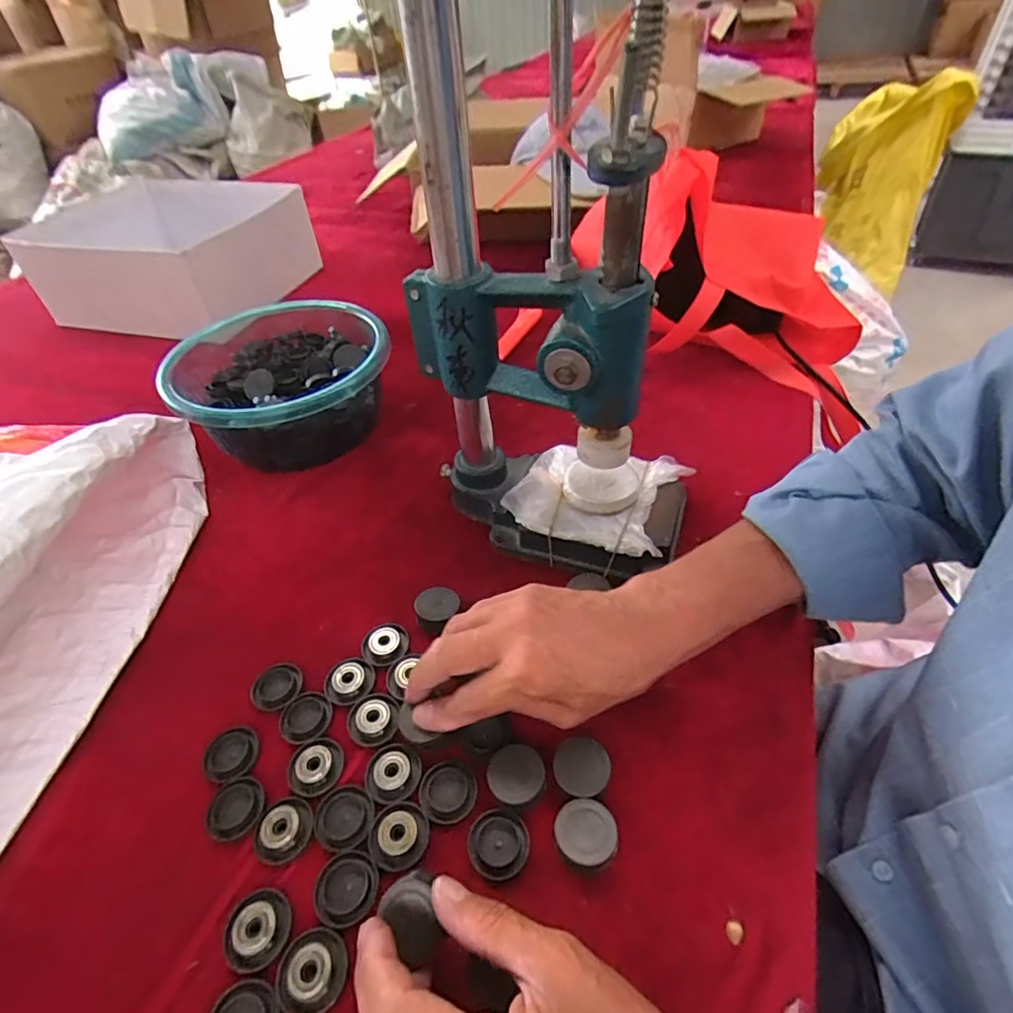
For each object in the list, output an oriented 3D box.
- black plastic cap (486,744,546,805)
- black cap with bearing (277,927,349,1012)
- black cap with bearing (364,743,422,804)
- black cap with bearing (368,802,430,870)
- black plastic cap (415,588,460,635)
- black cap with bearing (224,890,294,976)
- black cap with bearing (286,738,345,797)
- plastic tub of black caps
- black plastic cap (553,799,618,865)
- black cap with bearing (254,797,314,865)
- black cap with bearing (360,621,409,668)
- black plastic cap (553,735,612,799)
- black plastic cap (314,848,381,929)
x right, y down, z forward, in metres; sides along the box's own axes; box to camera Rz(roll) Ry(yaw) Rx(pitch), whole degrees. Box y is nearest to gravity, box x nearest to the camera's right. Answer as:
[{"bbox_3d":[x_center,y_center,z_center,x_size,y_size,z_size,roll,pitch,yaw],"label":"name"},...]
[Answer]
[{"bbox_3d":[0.005,0.156,0.313,0.031,0.012,0.031,-2,45,2],"label":"black plastic cap"},{"bbox_3d":[-0.094,0.223,0.260,0.032,0.005,0.032,-2,45,2],"label":"black cap with bearing"},{"bbox_3d":[-0.068,0.158,0.323,0.033,0.006,0.033,-2,45,2],"label":"black cap with bearing"},{"bbox_3d":[-0.060,0.181,0.299,0.032,0.005,0.032,-2,45,2],"label":"black cap with bearing"},{"bbox_3d":[-0.051,0.075,0.394,0.030,0.013,0.037,21,51,23],"label":"black plastic cap"},{"bbox_3d":[-0.126,0.213,0.274,0.030,0.006,0.032,-2,45,2],"label":"black cap with bearing"},{"bbox_3d":[-0.117,0.157,0.328,0.033,0.006,0.032,-2,45,2],"label":"black cap with bearing"},{"bbox_3d":[-0.221,-0.120,0.553,0.201,0.089,0.202,-2,45,2],"label":"plastic tub of black caps"},{"bbox_3d":[0.043,0.176,0.290,0.032,0.014,0.031,-2,45,2],"label":"black plastic cap"},{"bbox_3d":[-0.126,0.181,0.303,0.028,0.008,0.032,20,50,22],"label":"black cap with bearing"},{"bbox_3d":[-0.087,0.097,0.384,0.032,0.007,0.034,-2,45,2],"label":"black cap with bearing"},{"bbox_3d":[0.044,0.151,0.314,0.032,0.007,0.032,-2,45,2],"label":"black plastic cap"},{"bbox_3d":[-0.084,0.200,0.284,0.032,0.004,0.032,-2,45,2],"label":"black plastic cap"}]

